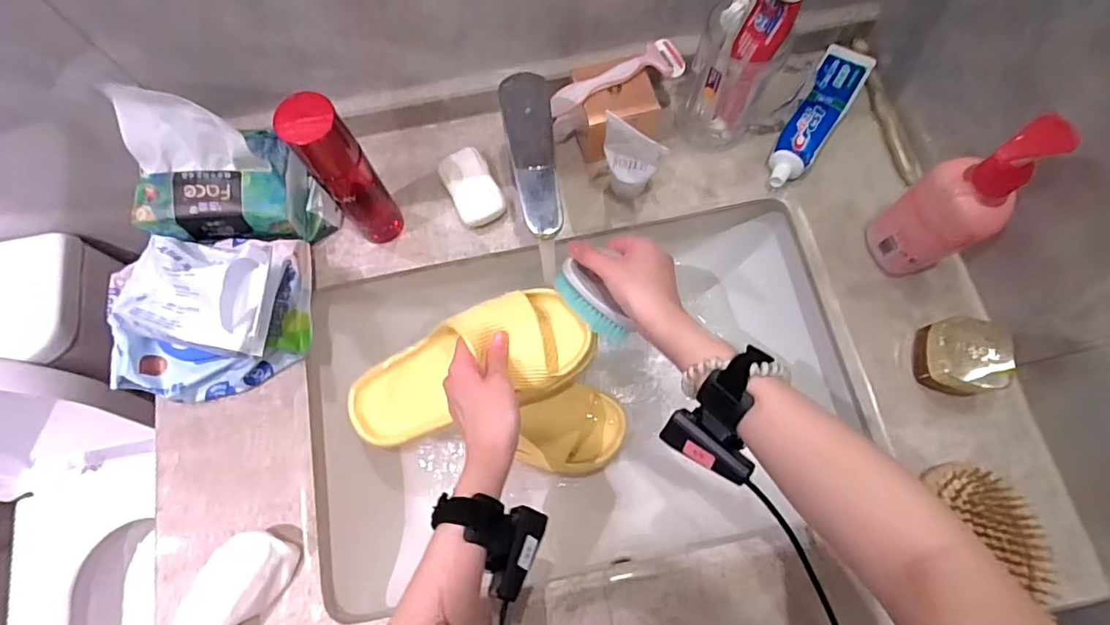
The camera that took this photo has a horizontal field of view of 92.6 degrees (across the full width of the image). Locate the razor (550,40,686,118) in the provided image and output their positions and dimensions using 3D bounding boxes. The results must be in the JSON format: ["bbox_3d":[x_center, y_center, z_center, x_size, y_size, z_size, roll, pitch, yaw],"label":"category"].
[{"bbox_3d":[0.059,-0.223,0.507,0.136,0.014,0.039,-26,75,-7],"label":"razor"}]

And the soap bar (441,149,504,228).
[{"bbox_3d":[-0.085,-0.126,0.543,0.046,0.026,0.083,-26,74,-6],"label":"soap bar"}]

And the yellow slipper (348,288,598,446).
[{"bbox_3d":[-0.086,0.050,0.501,0.242,0.063,0.102,-23,74,9],"label":"yellow slipper"}]

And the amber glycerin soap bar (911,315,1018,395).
[{"bbox_3d":[0.369,0.039,0.474,0.077,0.045,0.066,-5,73,0],"label":"amber glycerin soap bar"}]

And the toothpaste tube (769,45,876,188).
[{"bbox_3d":[0.278,-0.210,0.559,0.048,0.026,0.203,32,77,10],"label":"toothpaste tube"}]

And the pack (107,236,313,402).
[{"bbox_3d":[-0.313,-0.001,0.476,0.159,0.088,0.142,-5,73,0],"label":"pack"}]

